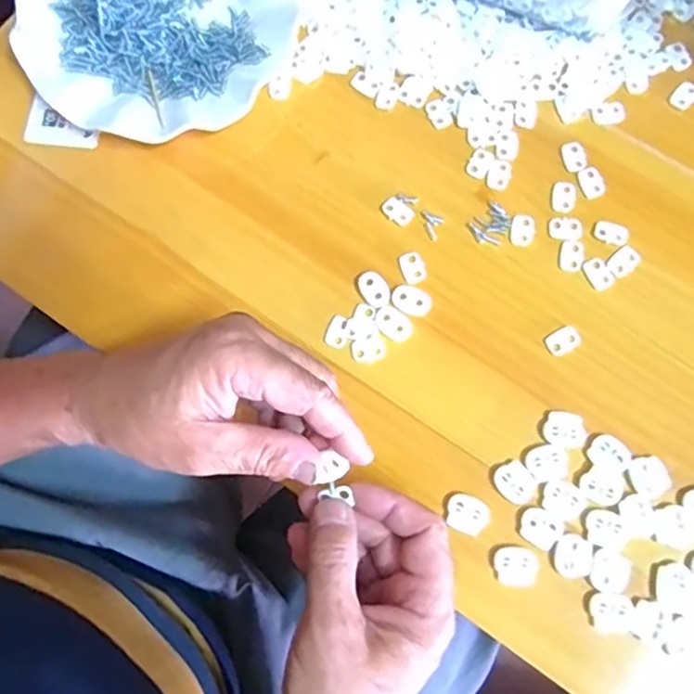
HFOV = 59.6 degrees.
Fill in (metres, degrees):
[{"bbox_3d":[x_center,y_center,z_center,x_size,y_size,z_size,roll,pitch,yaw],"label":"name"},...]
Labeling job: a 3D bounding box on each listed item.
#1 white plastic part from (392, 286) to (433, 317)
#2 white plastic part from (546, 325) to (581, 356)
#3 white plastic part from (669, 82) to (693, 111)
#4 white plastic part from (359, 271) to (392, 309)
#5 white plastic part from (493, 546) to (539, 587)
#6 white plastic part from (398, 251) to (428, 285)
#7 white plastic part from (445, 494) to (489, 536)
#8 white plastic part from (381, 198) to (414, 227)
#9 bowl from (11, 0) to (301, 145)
[{"bbox_3d":[0.039,-0.028,0.362,0.024,0.004,0.017,30,81,7],"label":"white plastic part"},{"bbox_3d":[0.127,-0.004,0.356,0.018,0.004,0.014,-28,80,-4],"label":"white plastic part"},{"bbox_3d":[0.215,-0.160,0.386,0.014,0.004,0.018,34,82,7],"label":"white plastic part"},{"bbox_3d":[0.017,-0.035,0.366,0.016,0.004,0.023,-28,80,-4],"label":"white plastic part"},{"bbox_3d":[0.092,0.119,0.329,0.023,0.004,0.020,-3,79,1],"label":"white plastic part"},{"bbox_3d":[0.040,-0.048,0.368,0.014,0.004,0.020,-20,79,-3],"label":"white plastic part"},{"bbox_3d":[0.067,0.093,0.336,0.023,0.004,0.020,20,80,5],"label":"white plastic part"},{"bbox_3d":[0.032,-0.085,0.376,0.020,0.004,0.013,41,83,8],"label":"white plastic part"},{"bbox_3d":[-0.124,-0.219,0.398,0.172,0.022,0.177,0,79,1],"label":"bowl"}]

